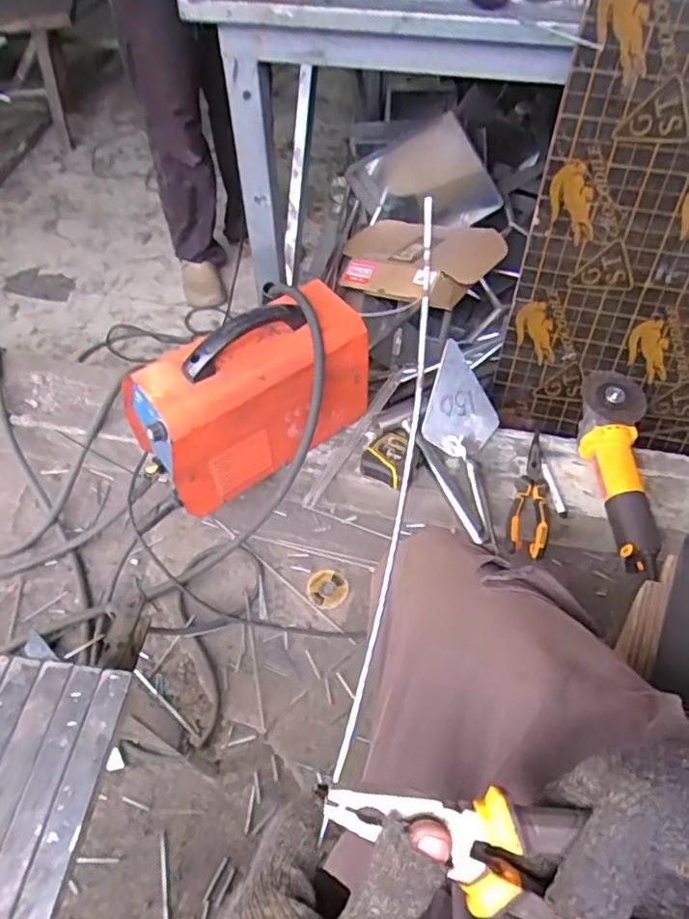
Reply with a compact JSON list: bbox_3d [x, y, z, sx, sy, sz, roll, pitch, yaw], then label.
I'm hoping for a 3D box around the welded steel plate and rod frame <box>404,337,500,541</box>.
[{"bbox_3d":[0.171,-0.038,0.961,0.142,0.057,0.283,-2,75,-1],"label":"welded steel plate and rod frame"}]

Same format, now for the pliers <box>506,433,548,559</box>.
[{"bbox_3d":[0.280,0.042,0.927,0.053,0.024,0.208,12,54,9],"label":"pliers"}]

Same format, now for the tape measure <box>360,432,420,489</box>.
[{"bbox_3d":[0.069,-0.001,0.945,0.076,0.049,0.070,28,58,20],"label":"tape measure"}]

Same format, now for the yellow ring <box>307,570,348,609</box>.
[{"bbox_3d":[-0.026,0.199,0.959,0.061,0.004,0.061,0,53,0],"label":"yellow ring"}]

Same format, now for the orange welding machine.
[{"bbox_3d":[-0.136,-0.104,0.903,0.319,0.225,0.146,-30,58,-20],"label":"orange welding machine"}]

